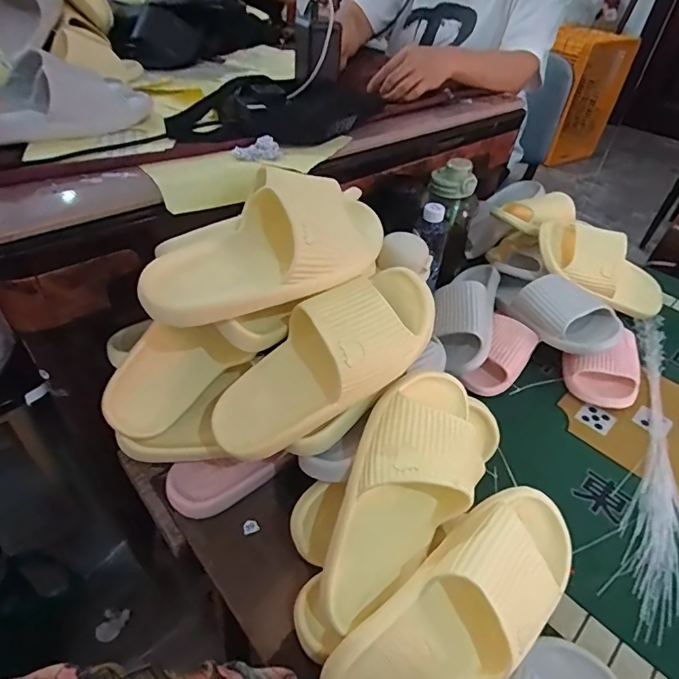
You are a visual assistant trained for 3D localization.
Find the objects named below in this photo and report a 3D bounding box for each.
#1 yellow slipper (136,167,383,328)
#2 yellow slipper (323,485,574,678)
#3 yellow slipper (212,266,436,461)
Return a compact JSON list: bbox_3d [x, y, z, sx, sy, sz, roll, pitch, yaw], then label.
[{"bbox_3d":[-0.062,-0.093,0.435,0.241,0.076,0.116,-29,52,-32],"label":"yellow slipper"},{"bbox_3d":[0.104,0.216,0.376,0.229,0.080,0.096,-35,54,-12],"label":"yellow slipper"},{"bbox_3d":[-0.018,0.018,0.436,0.244,0.078,0.089,-38,52,0],"label":"yellow slipper"}]

